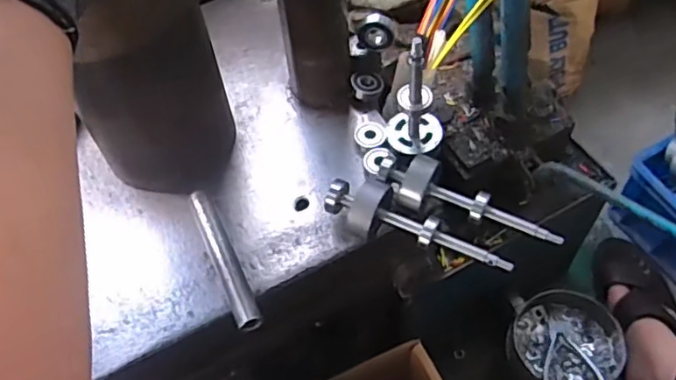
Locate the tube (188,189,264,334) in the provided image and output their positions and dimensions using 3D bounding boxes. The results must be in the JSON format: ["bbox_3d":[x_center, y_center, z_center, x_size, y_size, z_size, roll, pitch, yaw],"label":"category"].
[{"bbox_3d":[-0.099,0.058,0.533,0.021,0.017,0.143,-23,58,-11],"label":"tube"}]

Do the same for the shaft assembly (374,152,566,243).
[{"bbox_3d":[0.107,0.013,0.522,0.160,0.031,0.041,27,62,20],"label":"shaft assembly"}]

